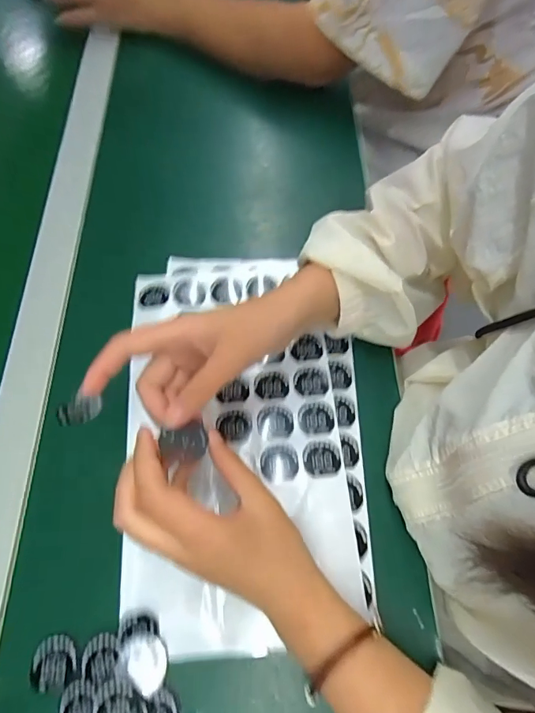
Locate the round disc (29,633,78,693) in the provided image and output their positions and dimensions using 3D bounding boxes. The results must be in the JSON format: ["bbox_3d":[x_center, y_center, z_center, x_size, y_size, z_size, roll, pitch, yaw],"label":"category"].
[{"bbox_3d":[-0.141,0.202,0.293,0.029,0.005,0.031,-5,65,-2],"label":"round disc"}]

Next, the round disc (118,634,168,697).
[{"bbox_3d":[-0.081,0.199,0.289,0.034,0.007,0.027,37,70,16],"label":"round disc"}]

